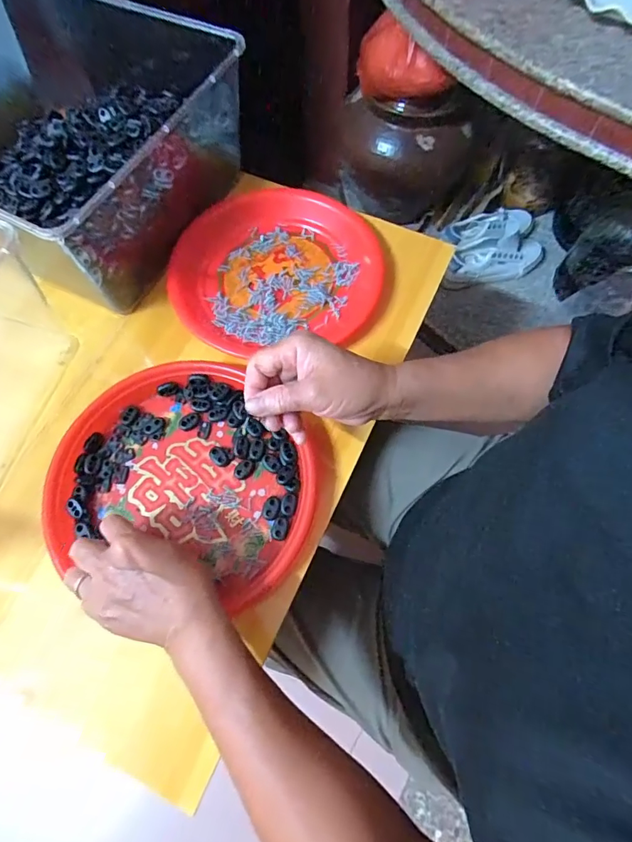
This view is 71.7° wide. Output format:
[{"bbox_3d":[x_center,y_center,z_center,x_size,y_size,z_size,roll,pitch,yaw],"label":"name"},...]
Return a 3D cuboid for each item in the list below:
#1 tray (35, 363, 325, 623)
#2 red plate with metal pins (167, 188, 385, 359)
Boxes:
[{"bbox_3d":[-0.115,0.044,0.409,0.228,0.038,0.200,11,69,6],"label":"tray"},{"bbox_3d":[-0.043,-0.176,0.493,0.229,0.033,0.202,-11,68,-3],"label":"red plate with metal pins"}]

